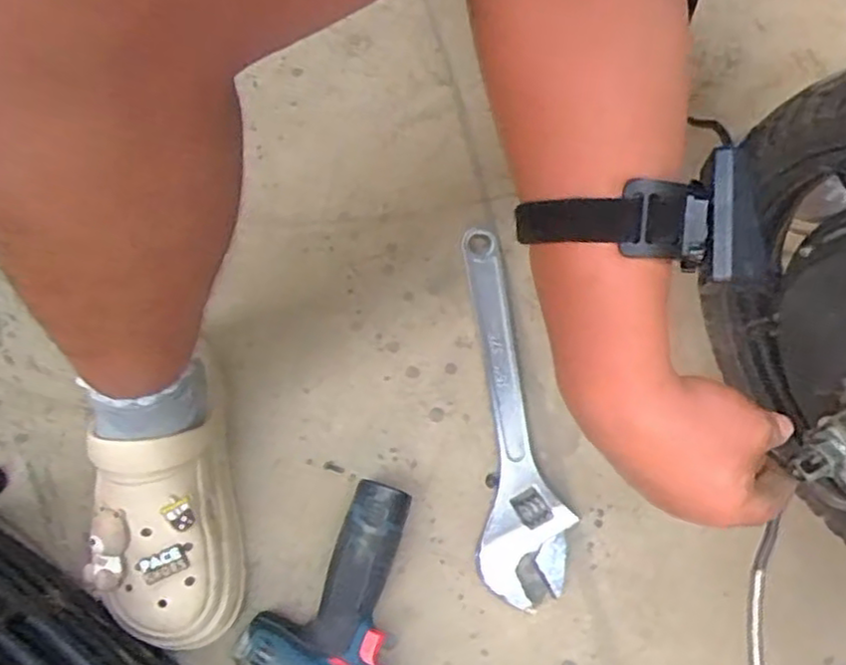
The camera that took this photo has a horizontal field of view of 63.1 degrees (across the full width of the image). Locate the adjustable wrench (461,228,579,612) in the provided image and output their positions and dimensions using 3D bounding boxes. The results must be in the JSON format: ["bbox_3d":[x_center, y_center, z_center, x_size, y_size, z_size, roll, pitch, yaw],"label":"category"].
[{"bbox_3d":[0.085,0.066,0.640,0.078,0.027,0.347,-1,75,-2],"label":"adjustable wrench"}]

